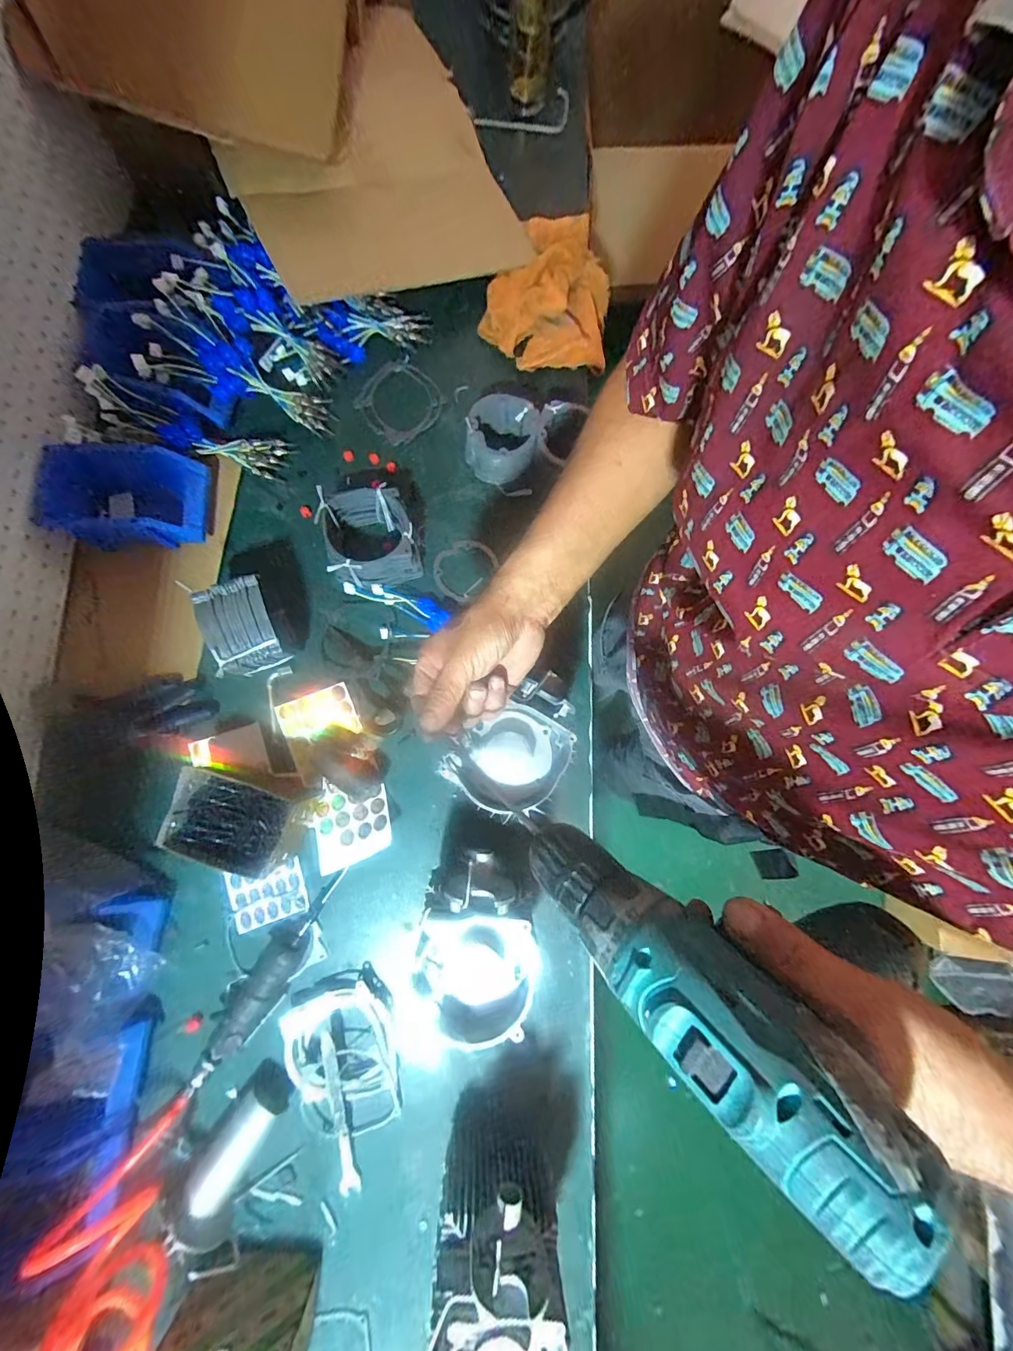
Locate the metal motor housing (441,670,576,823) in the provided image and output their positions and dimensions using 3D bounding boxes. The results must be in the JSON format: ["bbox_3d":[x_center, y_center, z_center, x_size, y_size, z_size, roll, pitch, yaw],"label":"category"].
[{"bbox_3d":[0.014,0.075,0.468,0.107,0.042,0.138,38,82,7],"label":"metal motor housing"}]

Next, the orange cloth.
[{"bbox_3d":[0.069,-0.627,0.743,0.207,0.091,0.248,4,79,1],"label":"orange cloth"}]

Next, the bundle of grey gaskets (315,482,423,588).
[{"bbox_3d":[-0.194,-0.198,0.640,0.121,0.069,0.122,-14,79,-2],"label":"bundle of grey gaskets"}]

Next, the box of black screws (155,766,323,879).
[{"bbox_3d":[-0.332,0.185,0.578,0.136,0.110,0.106,14,79,3],"label":"box of black screws"}]

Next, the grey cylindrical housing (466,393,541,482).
[{"bbox_3d":[-0.007,-0.354,0.674,0.111,0.072,0.094,-4,79,-1],"label":"grey cylindrical housing"}]

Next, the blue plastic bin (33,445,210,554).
[{"bbox_3d":[-0.511,-0.241,0.600,0.176,0.091,0.128,-4,79,-1],"label":"blue plastic bin"}]

